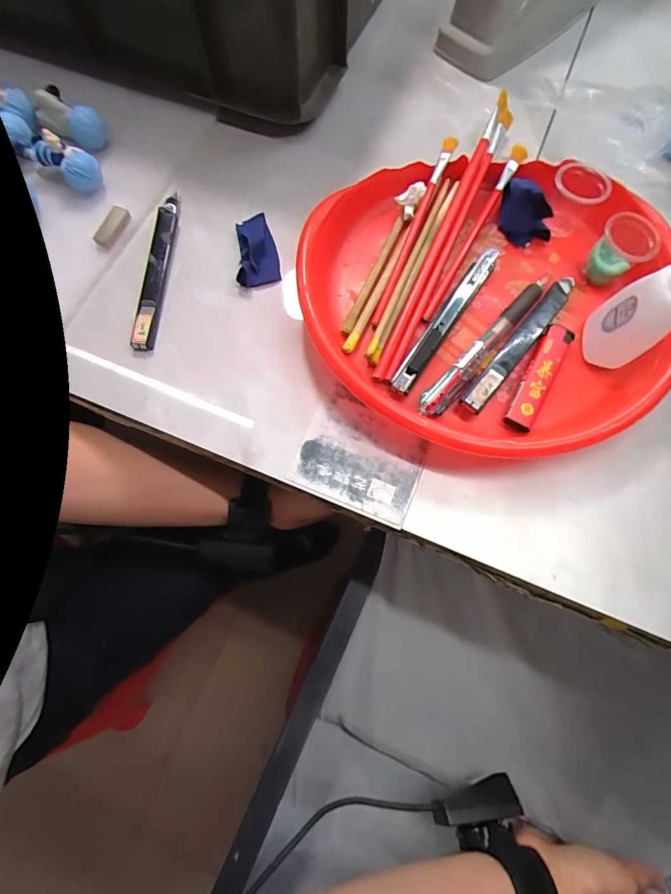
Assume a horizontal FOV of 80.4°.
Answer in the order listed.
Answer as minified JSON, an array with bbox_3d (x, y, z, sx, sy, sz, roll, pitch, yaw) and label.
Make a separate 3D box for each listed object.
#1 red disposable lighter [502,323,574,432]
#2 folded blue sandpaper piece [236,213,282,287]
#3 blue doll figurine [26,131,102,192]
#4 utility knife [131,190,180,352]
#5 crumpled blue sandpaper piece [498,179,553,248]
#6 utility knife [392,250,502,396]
[{"bbox_3d":[0.136,-0.047,0.265,0.019,0.008,0.079,28,77,9],"label":"red disposable lighter"},{"bbox_3d":[-0.062,-0.154,0.305,0.031,0.014,0.063,-10,74,-1],"label":"folded blue sandpaper piece"},{"bbox_3d":[-0.217,-0.228,0.314,0.060,0.030,0.024,27,77,9],"label":"blue doll figurine"},{"bbox_3d":[-0.134,-0.137,0.301,0.018,0.012,0.137,3,75,2],"label":"utility knife"},{"bbox_3d":[0.138,-0.176,0.294,0.028,0.023,0.048,-31,76,-7],"label":"crumpled blue sandpaper piece"},{"bbox_3d":[0.078,-0.092,0.280,0.015,0.008,0.135,33,78,10],"label":"utility knife"}]

